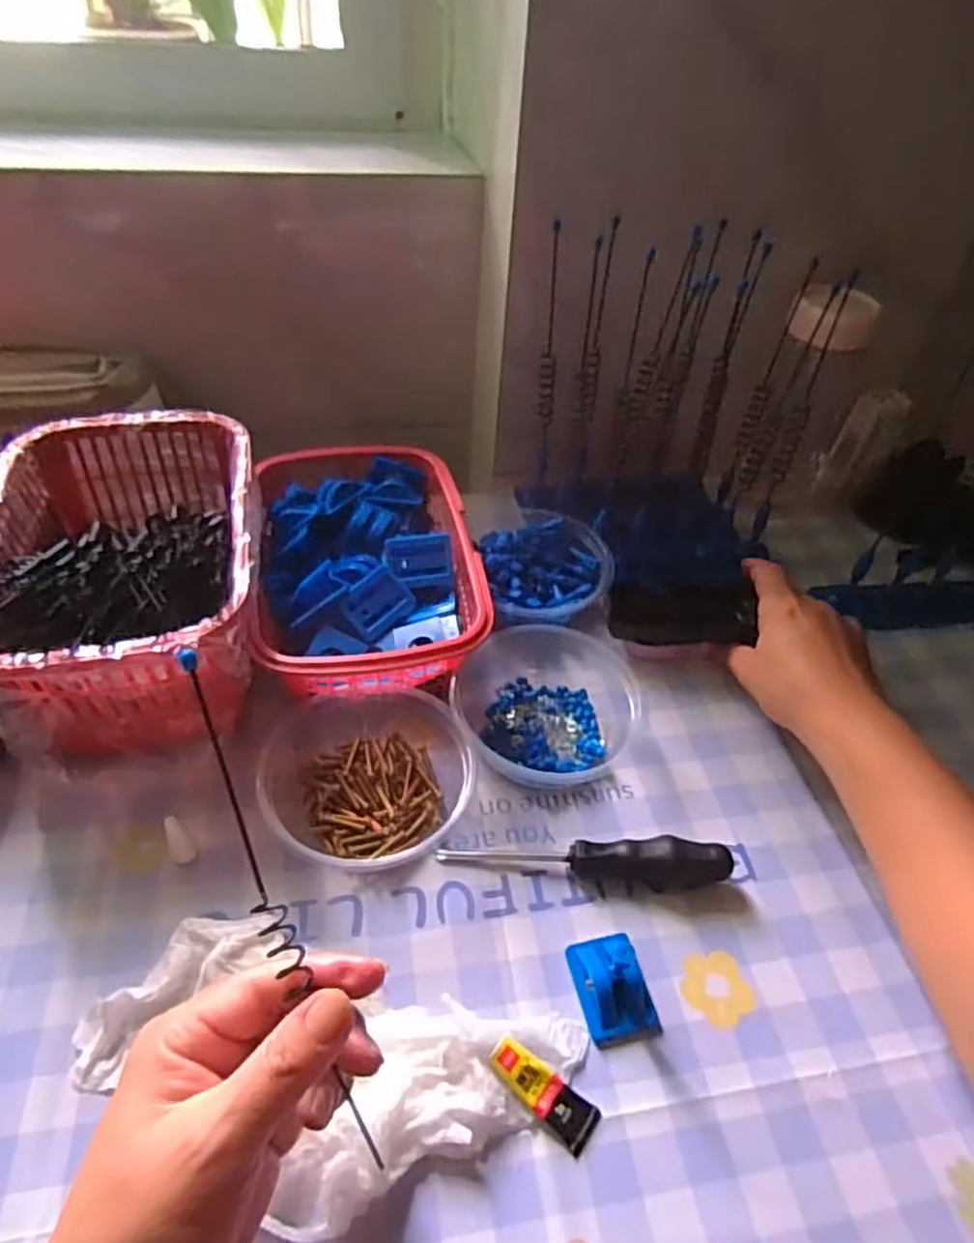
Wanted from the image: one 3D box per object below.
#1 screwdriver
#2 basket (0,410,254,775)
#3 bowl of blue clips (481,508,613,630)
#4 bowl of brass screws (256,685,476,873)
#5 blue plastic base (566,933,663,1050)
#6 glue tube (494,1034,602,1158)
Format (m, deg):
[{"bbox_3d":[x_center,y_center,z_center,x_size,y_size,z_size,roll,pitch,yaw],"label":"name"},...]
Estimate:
[{"bbox_3d":[0.054,0.130,0.394,0.156,0.026,0.020,3,46,-1],"label":"screwdriver"},{"bbox_3d":[-0.222,-0.024,0.462,0.150,0.111,0.226,-7,47,-11],"label":"basket"},{"bbox_3d":[0.043,-0.034,0.535,0.091,0.047,0.094,2,46,-2],"label":"bowl of blue clips"},{"bbox_3d":[-0.068,0.088,0.416,0.116,0.043,0.107,-9,47,-13],"label":"bowl of brass screws"},{"bbox_3d":[0.063,0.178,0.355,0.035,0.020,0.048,-9,47,-13],"label":"blue plastic base"},{"bbox_3d":[0.025,0.211,0.323,0.054,0.007,0.020,41,53,6],"label":"glue tube"}]

